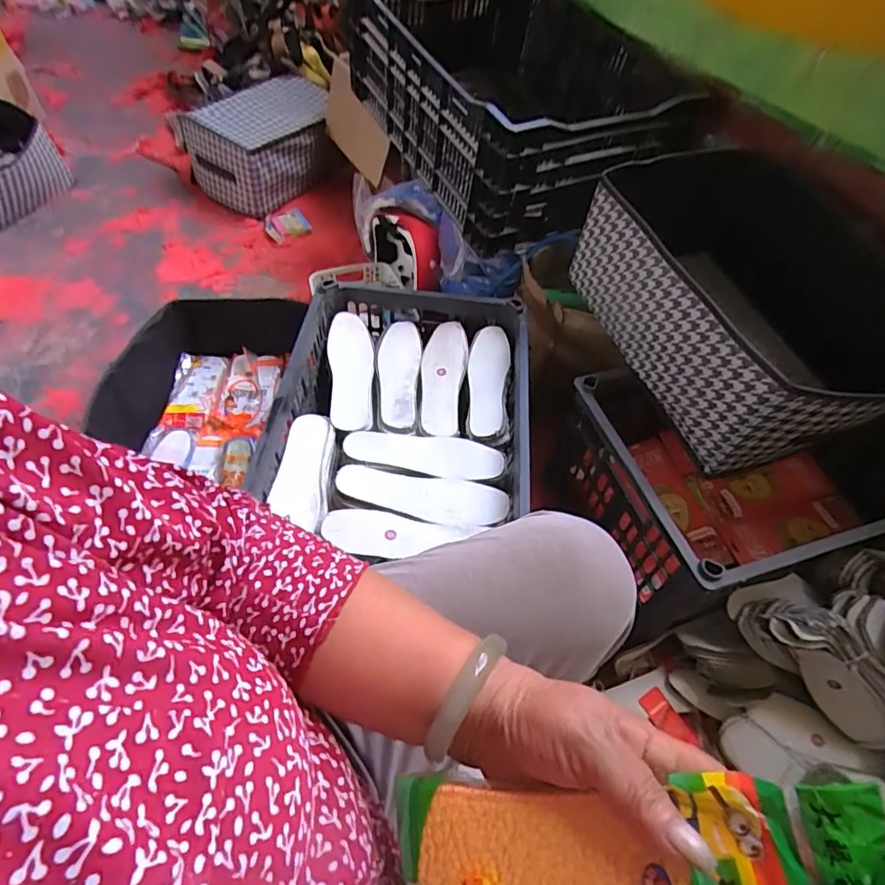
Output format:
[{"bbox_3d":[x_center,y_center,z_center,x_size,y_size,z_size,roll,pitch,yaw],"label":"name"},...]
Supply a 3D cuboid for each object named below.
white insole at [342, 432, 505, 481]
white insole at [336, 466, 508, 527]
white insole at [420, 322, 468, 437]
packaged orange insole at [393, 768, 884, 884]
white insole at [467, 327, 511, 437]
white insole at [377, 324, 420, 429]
[{"bbox_3d":[-0.027,0.015,0.757,0.220,0.011,0.073,9,52,5],"label":"white insole"},{"bbox_3d":[-0.028,0.070,0.709,0.222,0.005,0.064,6,52,3],"label":"white insole"},{"bbox_3d":[0.001,-0.105,0.848,0.065,0.017,0.226,5,52,2],"label":"white insole"},{"bbox_3d":[0.076,0.194,0.239,0.206,0.031,0.073,-17,49,21],"label":"packaged orange insole"},{"bbox_3d":[0.070,-0.100,0.837,0.062,0.010,0.208,-1,56,12],"label":"white insole"},{"bbox_3d":[-0.071,-0.111,0.847,0.066,0.029,0.209,2,52,-1],"label":"white insole"}]

